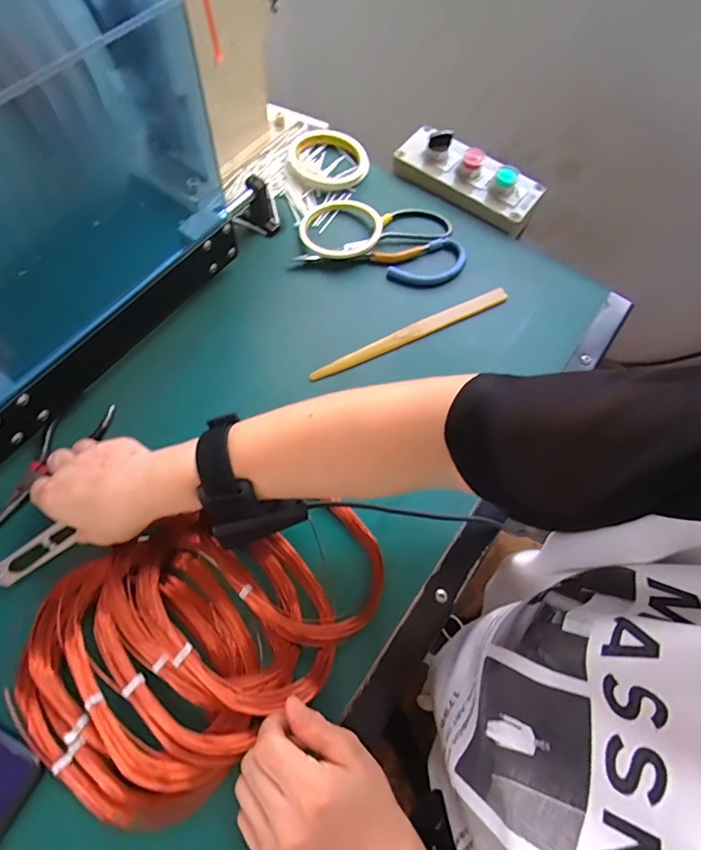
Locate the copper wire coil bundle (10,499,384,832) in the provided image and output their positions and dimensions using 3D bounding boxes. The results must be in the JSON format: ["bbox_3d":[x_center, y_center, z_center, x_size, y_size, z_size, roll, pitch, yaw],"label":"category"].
[{"bbox_3d":[-0.105,0.142,0.338,0.258,0.028,0.169,-38,72,-17],"label":"copper wire coil bundle"}]

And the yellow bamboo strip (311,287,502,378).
[{"bbox_3d":[0.063,-0.093,0.469,0.225,0.011,0.016,-24,69,-12],"label":"yellow bamboo strip"}]

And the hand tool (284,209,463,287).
[{"bbox_3d":[0.031,-0.187,0.503,0.182,0.018,0.101,-16,69,-10],"label":"hand tool"}]

